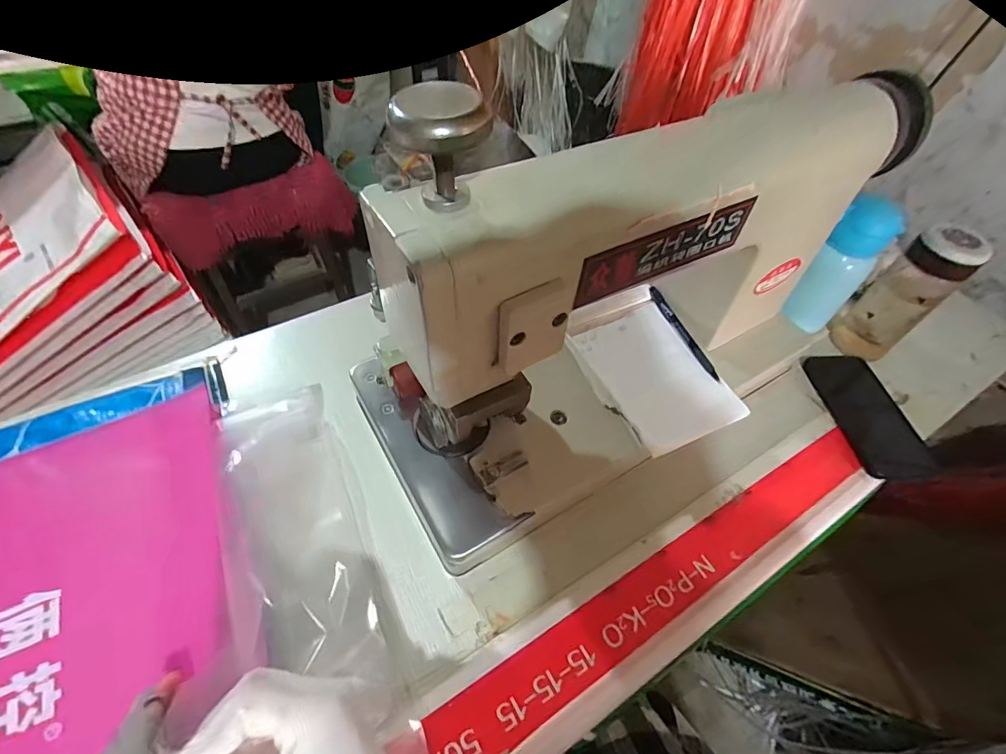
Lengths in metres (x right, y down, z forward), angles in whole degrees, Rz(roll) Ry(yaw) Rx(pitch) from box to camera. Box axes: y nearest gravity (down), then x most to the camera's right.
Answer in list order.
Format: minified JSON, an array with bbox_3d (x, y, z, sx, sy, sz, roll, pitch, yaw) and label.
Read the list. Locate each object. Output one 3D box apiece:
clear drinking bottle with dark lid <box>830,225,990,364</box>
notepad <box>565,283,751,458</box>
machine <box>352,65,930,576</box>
[{"bbox_3d":[0.483,-0.097,0.563,0.061,0.169,0.074,-33,61,-24],"label":"clear drinking bottle with dark lid"},{"bbox_3d":[0.158,-0.010,0.515,0.131,0.028,0.188,-21,61,-18],"label":"notepad"},{"bbox_3d":[0.149,-0.063,0.434,0.523,0.312,0.243,-21,58,-19],"label":"machine"}]

